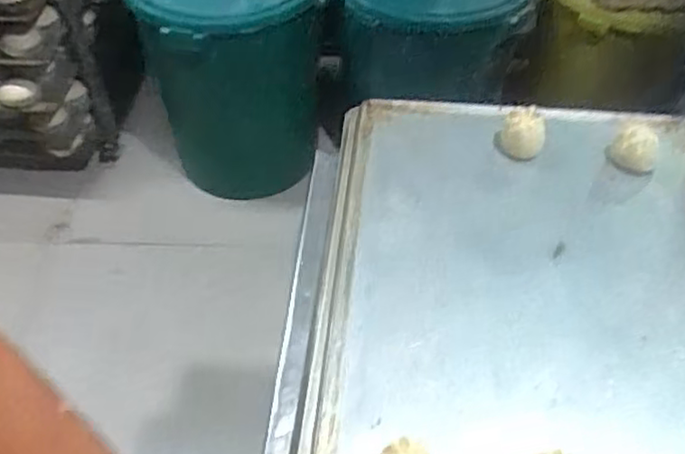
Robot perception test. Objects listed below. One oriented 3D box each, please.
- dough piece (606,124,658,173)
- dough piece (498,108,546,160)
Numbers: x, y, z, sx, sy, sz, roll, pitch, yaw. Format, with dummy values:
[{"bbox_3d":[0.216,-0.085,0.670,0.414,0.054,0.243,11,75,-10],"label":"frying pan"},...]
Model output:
[{"bbox_3d":[0.264,-0.070,0.622,0.040,0.033,0.035,25,54,19],"label":"dough piece"},{"bbox_3d":[0.168,-0.087,0.638,0.039,0.038,0.034,16,51,13],"label":"dough piece"}]

